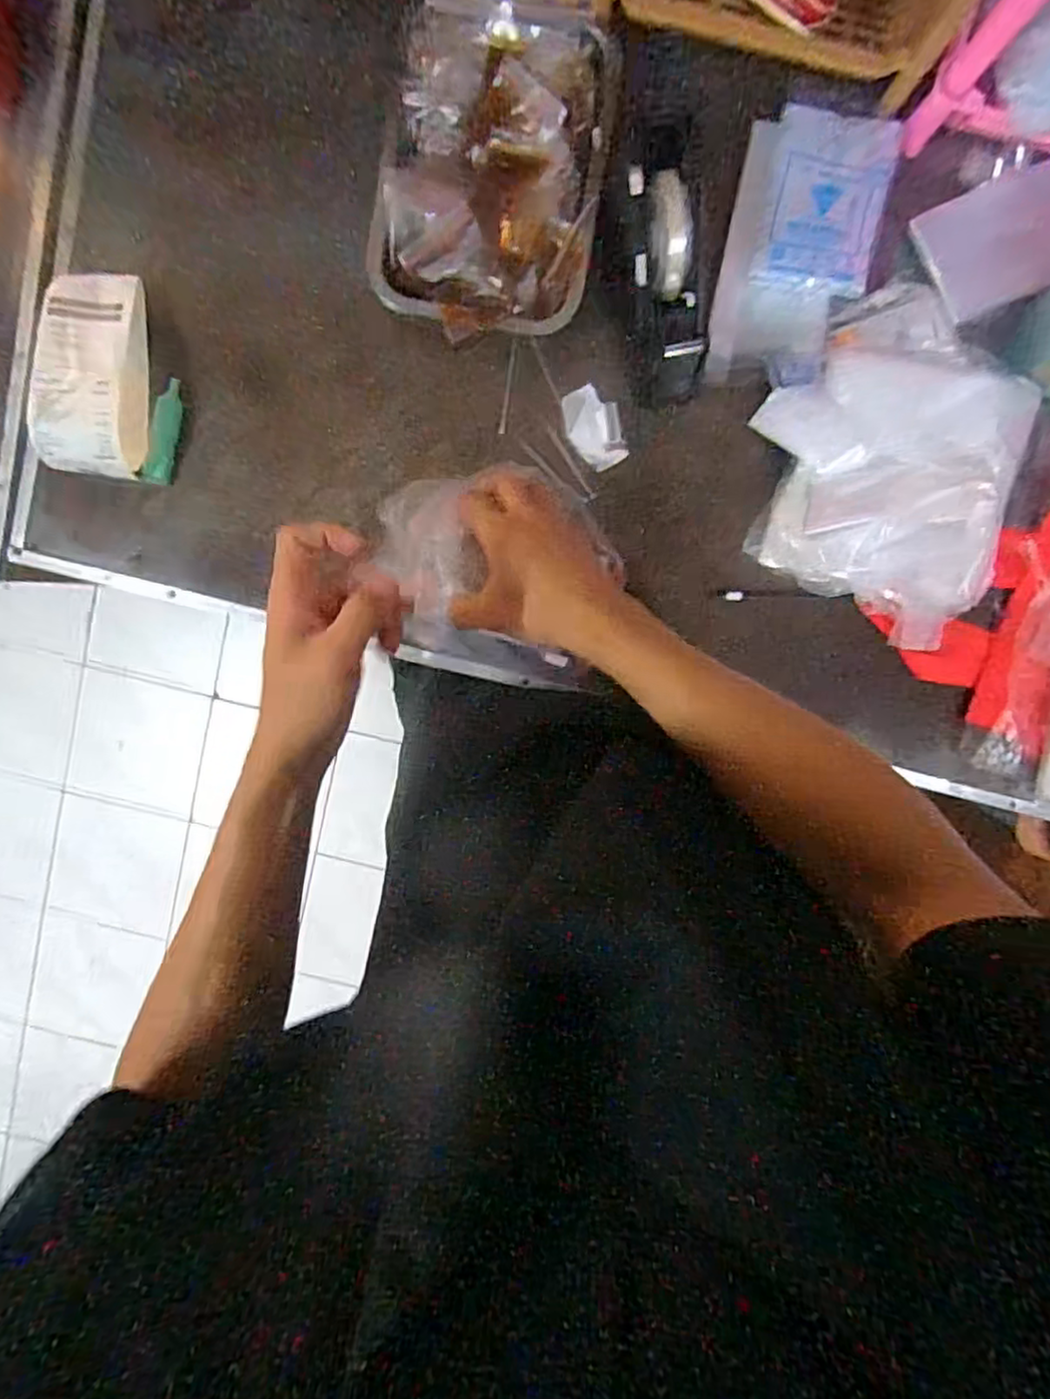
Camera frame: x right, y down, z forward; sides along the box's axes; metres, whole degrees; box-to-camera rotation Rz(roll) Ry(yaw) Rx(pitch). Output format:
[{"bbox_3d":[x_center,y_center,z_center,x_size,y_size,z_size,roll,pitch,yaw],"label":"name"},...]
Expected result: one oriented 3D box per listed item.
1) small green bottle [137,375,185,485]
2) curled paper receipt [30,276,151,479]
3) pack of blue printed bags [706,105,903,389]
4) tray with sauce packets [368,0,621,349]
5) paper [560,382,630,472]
[{"bbox_3d":[-0.350,-0.259,0.641,0.023,0.018,0.097,11,97,0],"label":"small green bottle"},{"bbox_3d":[-0.402,-0.304,0.618,0.099,0.049,0.180,8,97,0],"label":"curled paper receipt"},{"bbox_3d":[0.251,-0.406,0.604,0.125,0.023,0.225,9,97,0],"label":"pack of blue printed bags"},{"bbox_3d":[-0.026,-0.467,0.594,0.190,0.046,0.261,13,97,0],"label":"tray with sauce packets"},{"bbox_3d":[0.066,-0.260,0.632,0.051,0.015,0.078,-16,88,31],"label":"paper"}]

